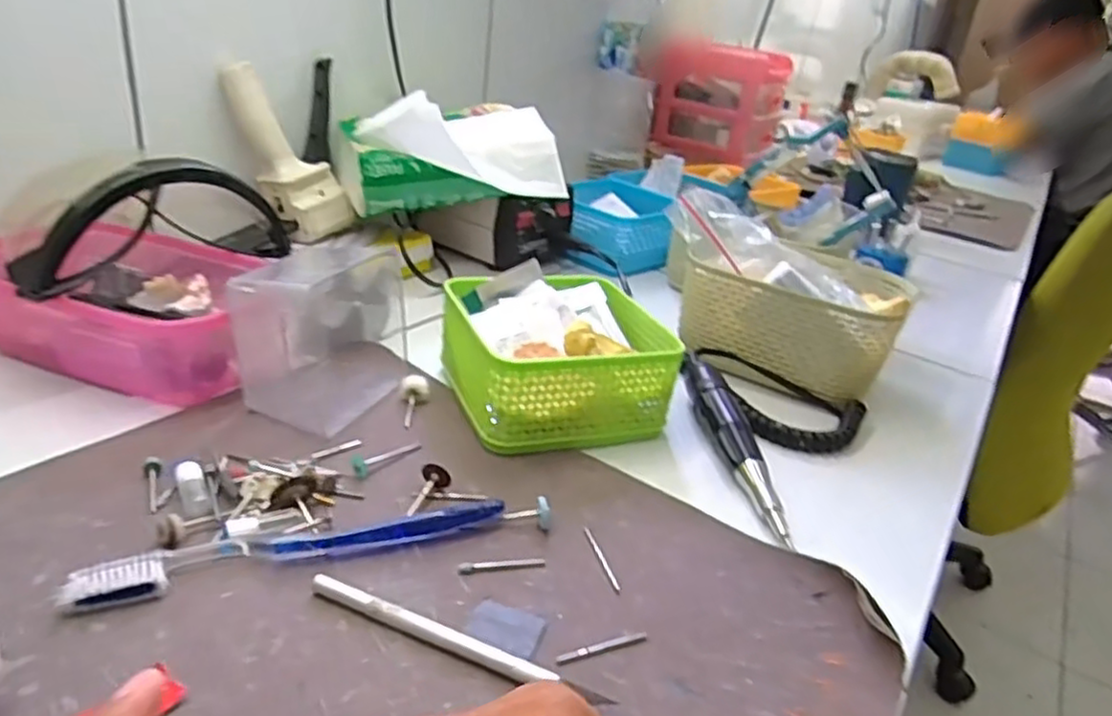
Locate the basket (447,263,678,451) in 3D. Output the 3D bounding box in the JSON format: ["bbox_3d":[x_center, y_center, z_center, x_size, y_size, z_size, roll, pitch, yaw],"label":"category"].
[{"bbox_3d":[-0.002,-0.004,0.486,0.138,0.062,0.137,-4,29,-23],"label":"basket"}]

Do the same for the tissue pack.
[{"bbox_3d":[-0.086,-0.174,0.623,0.193,0.086,0.097,-1,28,-18],"label":"tissue pack"}]

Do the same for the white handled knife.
[{"bbox_3d":[-0.043,0.117,0.294,0.135,0.005,0.009,16,28,16],"label":"white handled knife"}]

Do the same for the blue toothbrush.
[{"bbox_3d":[-0.116,0.087,0.332,0.188,0.013,0.019,-6,30,-26],"label":"blue toothbrush"}]

